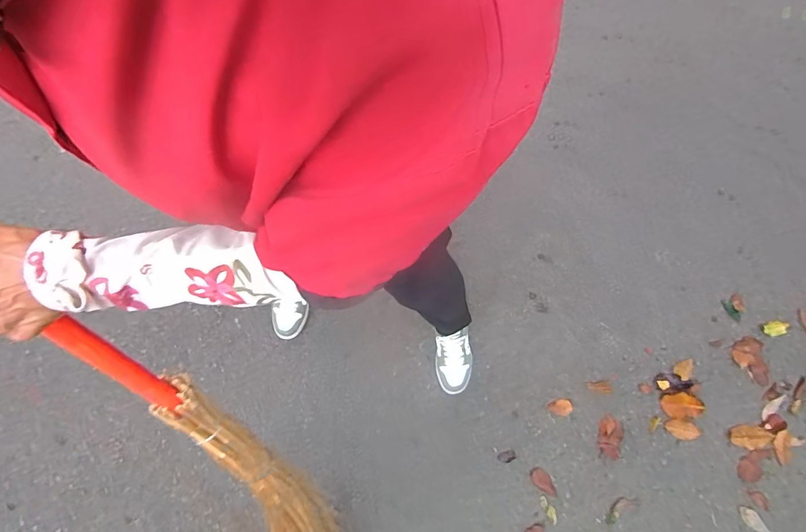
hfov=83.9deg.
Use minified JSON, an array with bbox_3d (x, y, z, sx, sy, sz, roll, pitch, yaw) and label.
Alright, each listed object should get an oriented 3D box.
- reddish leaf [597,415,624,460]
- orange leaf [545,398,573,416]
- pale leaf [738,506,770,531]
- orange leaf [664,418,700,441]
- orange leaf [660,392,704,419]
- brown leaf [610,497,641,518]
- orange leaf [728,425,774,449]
[{"bbox_3d":[0.517,0.425,1.116,0.056,0.004,0.095,19,70,4],"label":"reddish leaf"},{"bbox_3d":[0.400,0.363,1.144,0.060,0.008,0.041,-11,71,-7],"label":"orange leaf"},{"bbox_3d":[0.820,0.598,1.046,0.039,0.004,0.075,-24,66,-9],"label":"pale leaf"},{"bbox_3d":[0.700,0.409,1.123,0.085,0.008,0.045,8,69,0],"label":"orange leaf"},{"bbox_3d":[0.710,0.355,1.142,0.099,0.022,0.063,-7,70,-5],"label":"orange leaf"},{"bbox_3d":[0.521,0.562,1.054,0.069,0.005,0.034,-18,72,-9],"label":"brown leaf"},{"bbox_3d":[0.870,0.425,1.115,0.110,0.007,0.055,6,69,-1],"label":"orange leaf"}]

